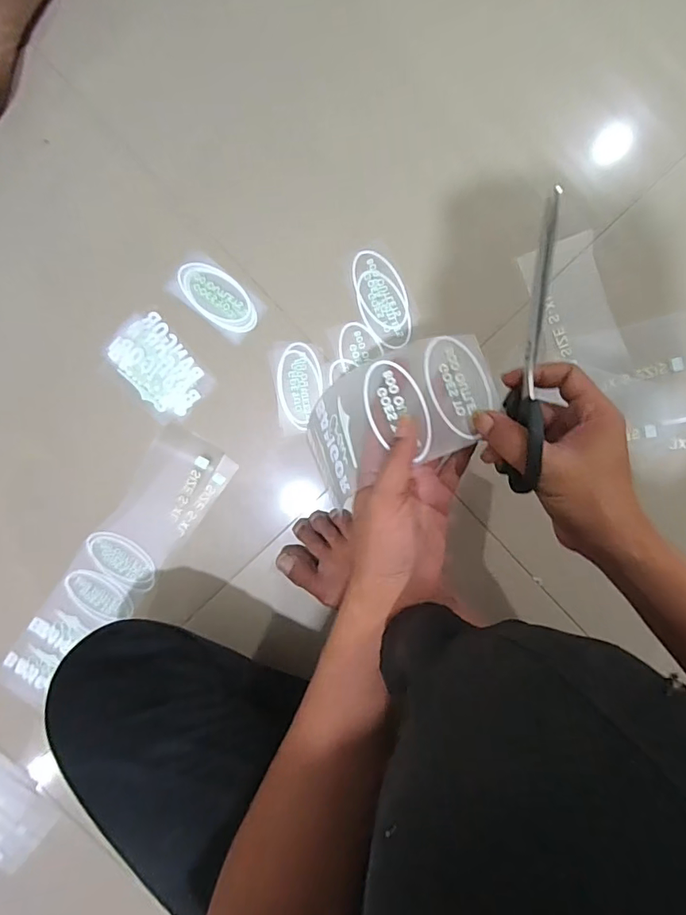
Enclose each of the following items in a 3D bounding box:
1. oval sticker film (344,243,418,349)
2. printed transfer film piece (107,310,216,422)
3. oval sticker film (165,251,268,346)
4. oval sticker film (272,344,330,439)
[{"bbox_3d":[0.041,-0.164,0.506,0.050,0.005,0.101,-25,96,5],"label":"oval sticker film"},{"bbox_3d":[-0.201,-0.097,0.530,0.076,0.006,0.112,-38,95,7],"label":"printed transfer film piece"},{"bbox_3d":[-0.133,-0.168,0.518,0.096,0.004,0.055,40,98,-3],"label":"oval sticker film"},{"bbox_3d":[-0.043,-0.074,0.521,0.057,0.004,0.092,-5,98,3],"label":"oval sticker film"}]

